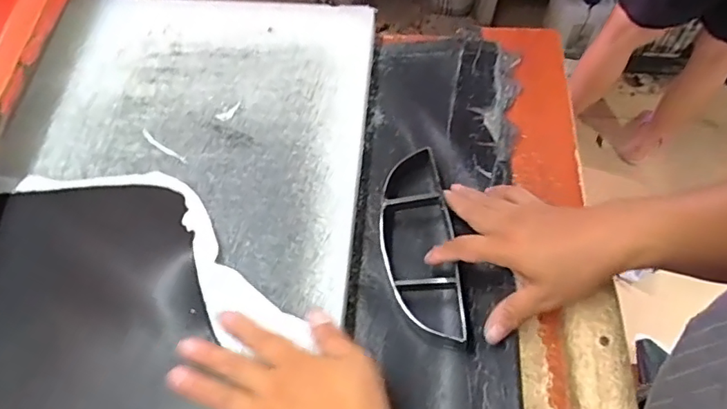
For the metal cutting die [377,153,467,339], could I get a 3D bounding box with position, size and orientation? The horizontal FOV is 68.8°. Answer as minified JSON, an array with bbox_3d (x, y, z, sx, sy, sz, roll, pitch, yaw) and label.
[{"bbox_3d":[0.049,0.034,0.475,0.064,0.031,0.182,-4,61,-4],"label":"metal cutting die"}]

